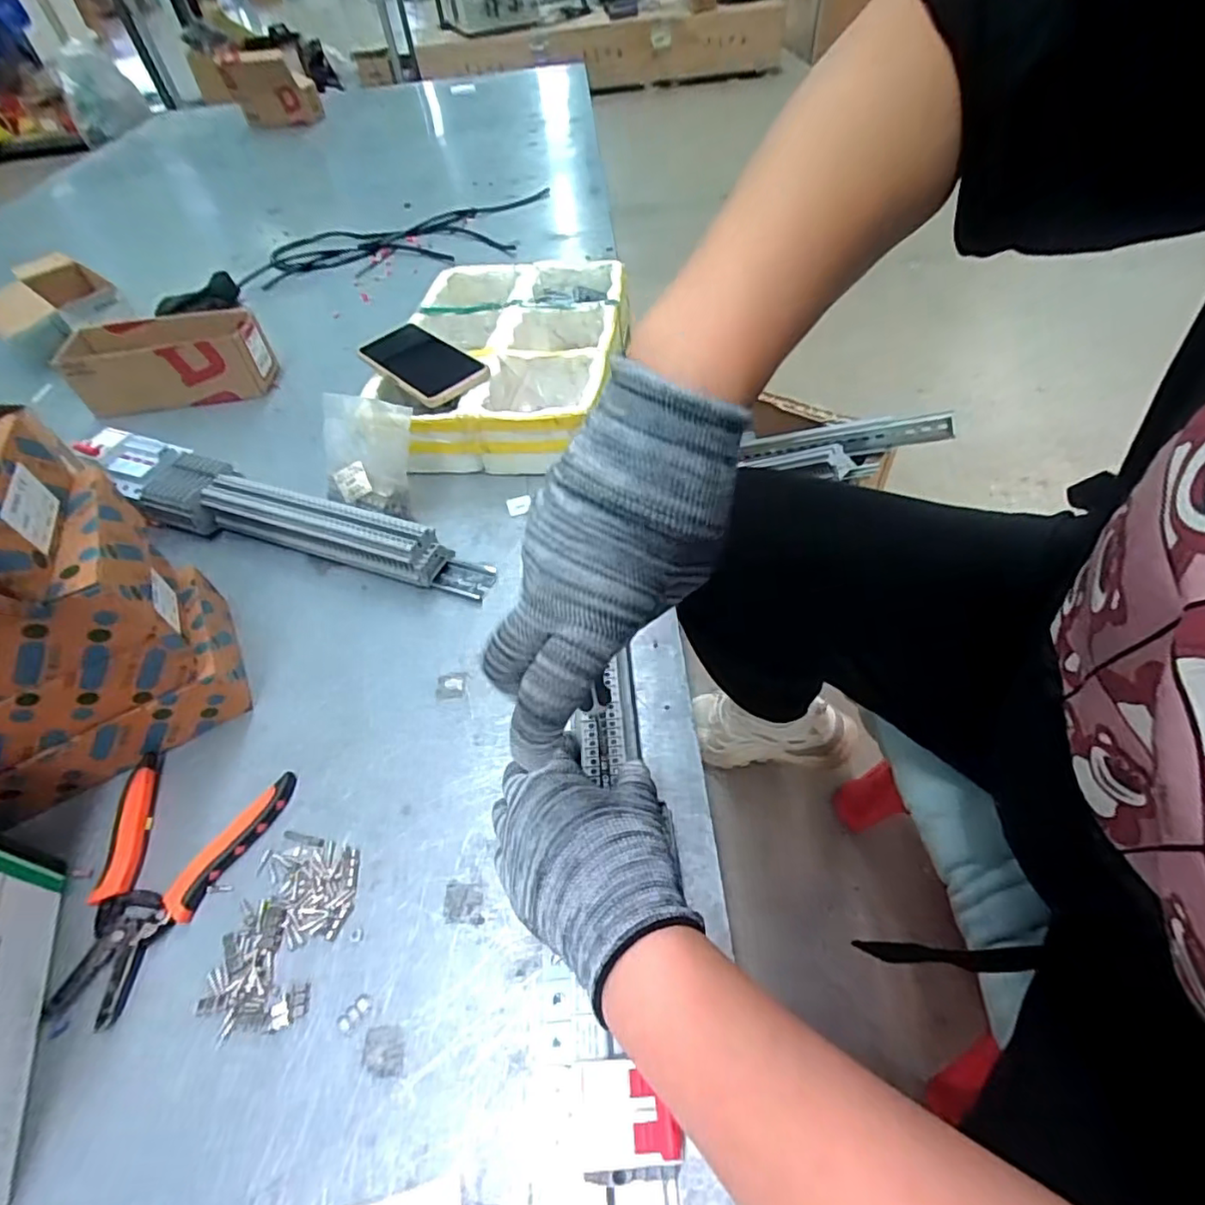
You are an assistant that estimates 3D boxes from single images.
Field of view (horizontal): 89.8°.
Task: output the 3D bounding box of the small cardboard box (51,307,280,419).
[{"bbox_3d":[-0.571,-0.317,0.802,0.236,0.084,0.110,-10,50,-2],"label":"small cardboard box"}]

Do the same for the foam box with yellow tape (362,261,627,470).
[{"bbox_3d":[-0.112,-0.293,0.730,0.255,0.085,0.353,5,51,10],"label":"foam box with yellow tape"}]

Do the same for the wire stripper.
[{"bbox_3d":[-0.306,0.176,0.407,0.119,0.013,0.160,13,53,16],"label":"wire stripper"}]

